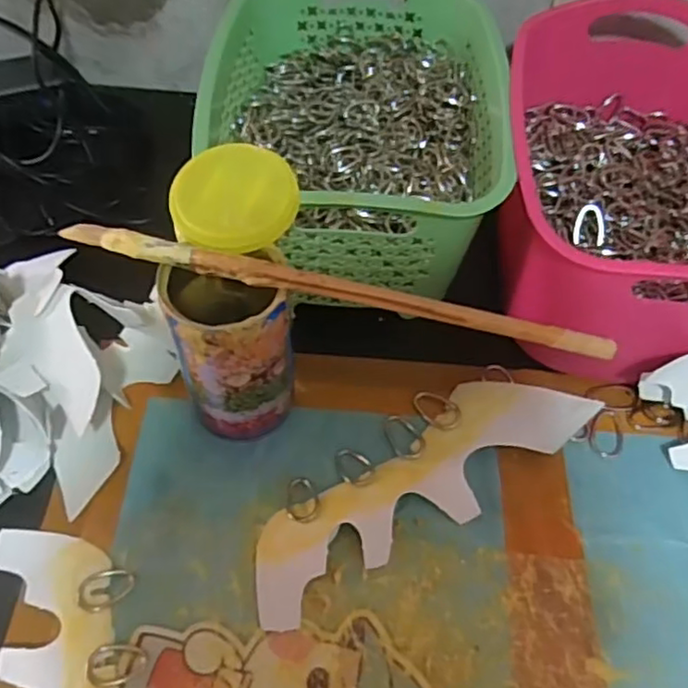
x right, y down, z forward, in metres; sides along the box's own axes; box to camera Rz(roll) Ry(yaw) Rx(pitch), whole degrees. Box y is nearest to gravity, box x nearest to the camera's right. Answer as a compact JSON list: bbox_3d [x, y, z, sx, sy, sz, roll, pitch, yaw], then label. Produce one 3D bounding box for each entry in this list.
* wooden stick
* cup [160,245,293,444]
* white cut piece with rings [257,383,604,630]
[{"bbox_3d":[-0.007,-0.026,0.312,0.264,0.008,0.010,13,56,6],"label":"wooden stick"},{"bbox_3d":[-0.062,0.001,0.373,0.063,0.118,0.068,-12,57,-11],"label":"cup"},{"bbox_3d":[0.043,0.079,0.379,0.217,0.028,0.066,-31,63,-22],"label":"white cut piece with rings"}]

